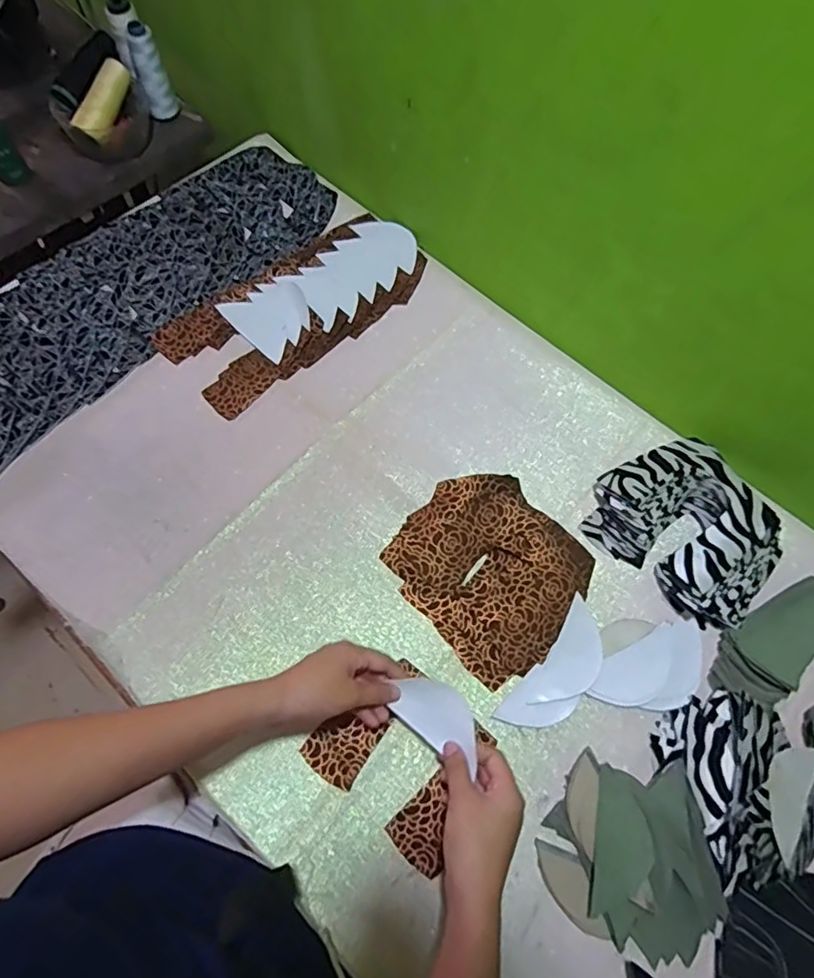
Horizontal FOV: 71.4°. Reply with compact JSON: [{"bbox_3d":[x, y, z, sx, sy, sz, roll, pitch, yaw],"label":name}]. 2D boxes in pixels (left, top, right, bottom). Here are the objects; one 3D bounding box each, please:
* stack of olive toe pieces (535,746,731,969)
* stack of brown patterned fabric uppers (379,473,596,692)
[{"bbox_3d":[0.195,0.299,0.468,0.143,0.041,0.145,32,69,10],"label":"stack of olive toe pieces"},{"bbox_3d":[0.085,0.078,0.570,0.164,0.028,0.181,-41,75,-18],"label":"stack of brown patterned fabric uppers"}]

